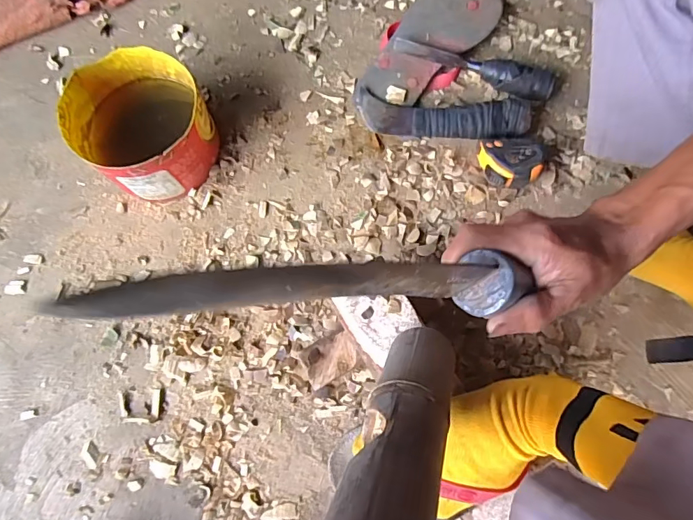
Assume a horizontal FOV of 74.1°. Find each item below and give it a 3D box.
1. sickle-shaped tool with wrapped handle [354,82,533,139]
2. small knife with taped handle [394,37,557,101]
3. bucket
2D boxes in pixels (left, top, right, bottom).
[{"bbox_3d":[0.115,-0.181,0.570,0.214,0.042,0.056,9,77,4],"label":"sickle-shaped tool with wrapped handle"},{"bbox_3d":[0.161,-0.246,0.581,0.201,0.043,0.030,23,78,7],"label":"small knife with taped handle"},{"bbox_3d":[-0.237,-0.157,0.549,0.152,0.098,0.145,0,76,2],"label":"bucket"}]

